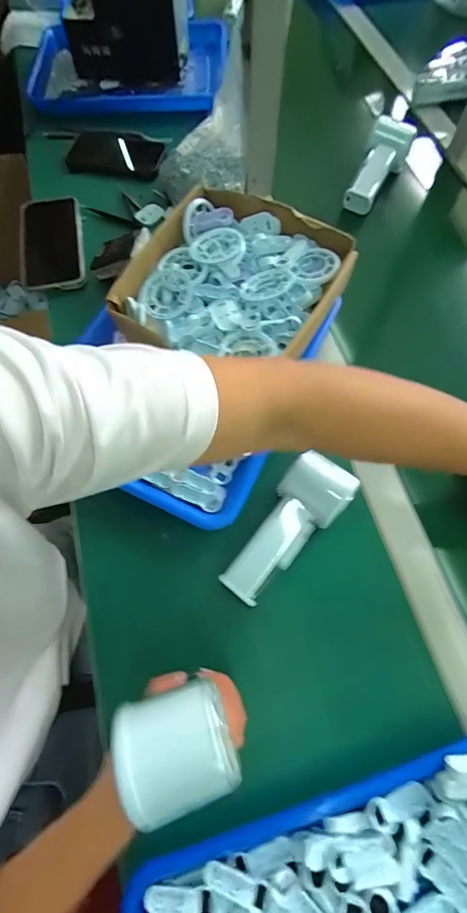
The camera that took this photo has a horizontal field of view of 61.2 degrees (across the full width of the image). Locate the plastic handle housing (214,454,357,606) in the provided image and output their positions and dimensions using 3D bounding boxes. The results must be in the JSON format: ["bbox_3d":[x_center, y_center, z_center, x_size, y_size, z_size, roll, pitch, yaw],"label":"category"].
[{"bbox_3d":[0.048,0.066,0.369,0.061,0.043,0.149,39,72,14],"label":"plastic handle housing"}]

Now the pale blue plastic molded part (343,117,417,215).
[{"bbox_3d":[0.209,-0.421,0.577,0.055,0.043,0.141,30,86,11],"label":"pale blue plastic molded part"}]

